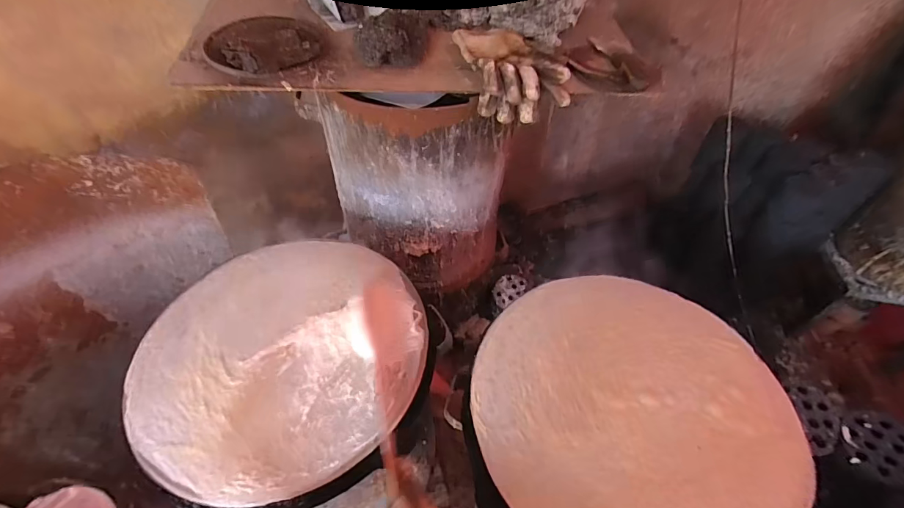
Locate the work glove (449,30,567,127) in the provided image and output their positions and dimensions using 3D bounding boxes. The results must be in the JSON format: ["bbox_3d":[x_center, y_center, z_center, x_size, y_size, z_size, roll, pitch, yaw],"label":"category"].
[{"bbox_3d":[0.089,-0.272,0.623,0.130,0.069,0.154,-13,51,-11],"label":"work glove"}]

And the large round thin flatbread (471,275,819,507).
[{"bbox_3d":[0.220,0.184,0.502,0.365,0.019,0.352,0,50,0],"label":"large round thin flatbread"}]

